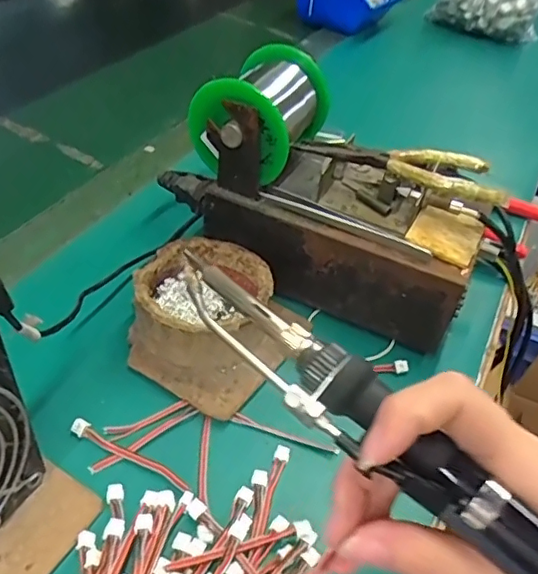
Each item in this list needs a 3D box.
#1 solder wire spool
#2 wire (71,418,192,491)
[{"bbox_3d":[-0.005,-0.118,0.371,0.070,0.057,0.079,21,45,11],"label":"solder wire spool"},{"bbox_3d":[-0.074,0.090,0.300,0.074,0.007,0.007,24,46,14],"label":"wire"}]

